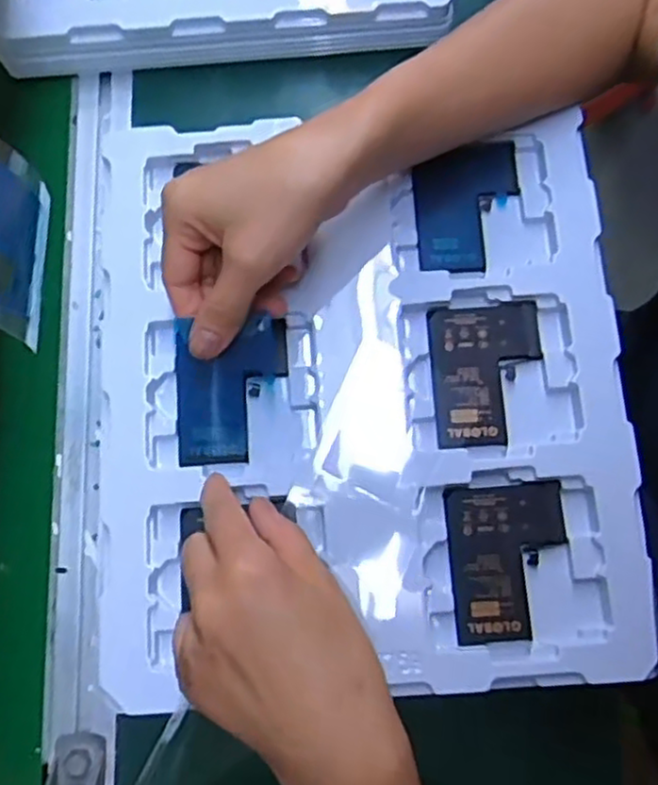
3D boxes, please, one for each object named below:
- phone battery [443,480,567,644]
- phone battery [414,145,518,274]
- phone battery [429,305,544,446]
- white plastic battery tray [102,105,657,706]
[{"bbox_3d":[0.093,0.086,0.353,0.060,0.004,0.077,-4,78,1],"label":"phone battery"},{"bbox_3d":[0.081,-0.109,0.402,0.059,0.010,0.082,-1,78,1],"label":"phone battery"},{"bbox_3d":[0.086,-0.011,0.375,0.059,0.004,0.078,-3,78,1],"label":"phone battery"},{"bbox_3d":[0.017,-0.005,0.373,0.273,0.013,0.308,-3,78,1],"label":"white plastic battery tray"}]

